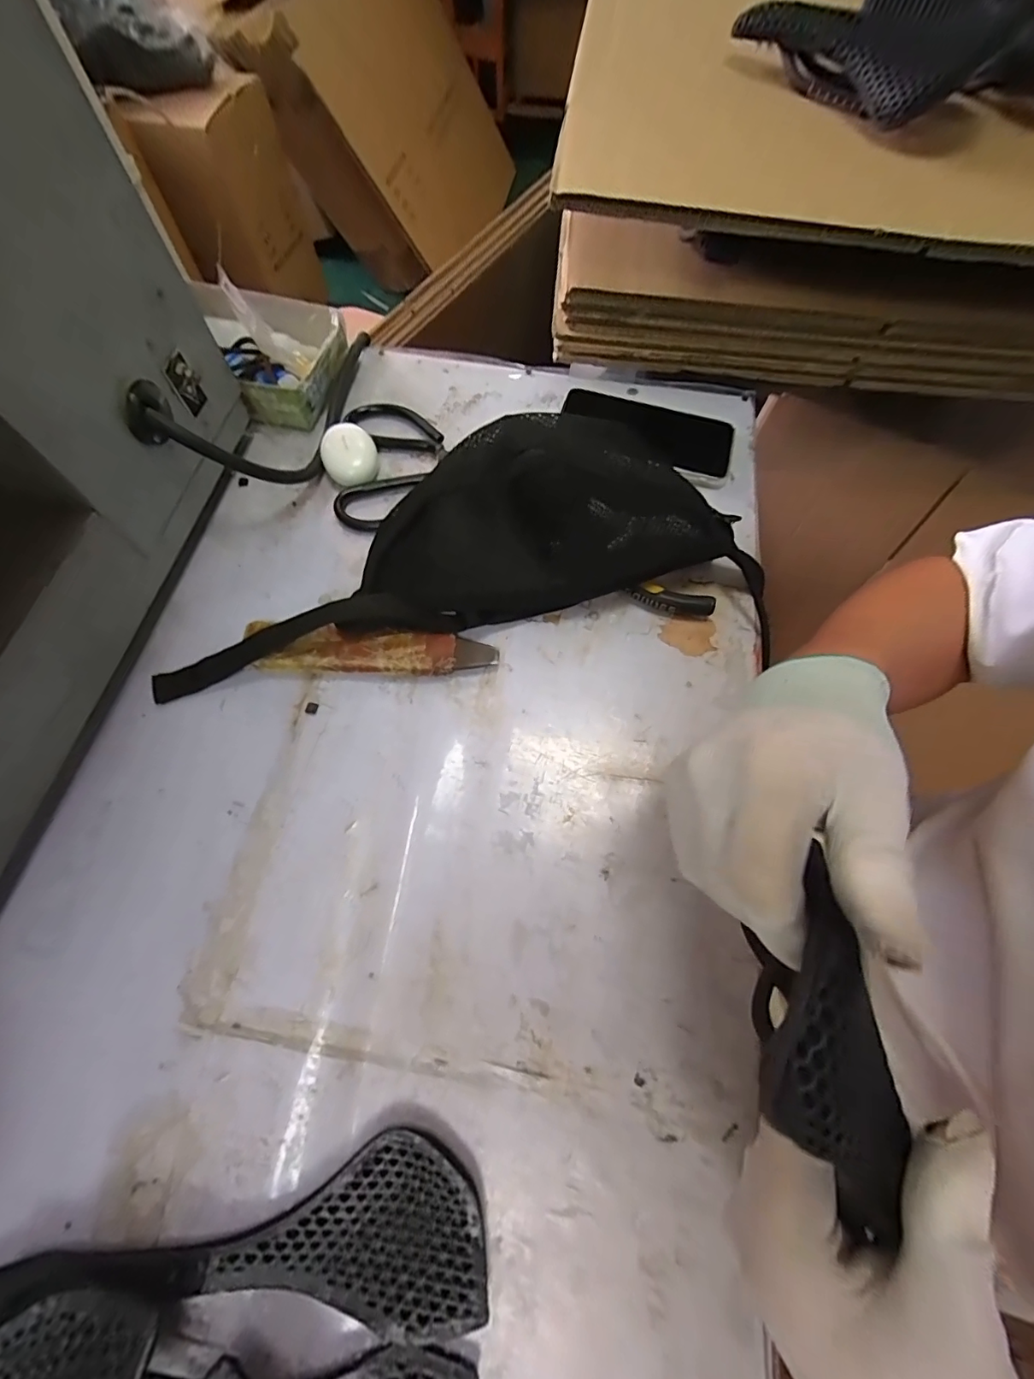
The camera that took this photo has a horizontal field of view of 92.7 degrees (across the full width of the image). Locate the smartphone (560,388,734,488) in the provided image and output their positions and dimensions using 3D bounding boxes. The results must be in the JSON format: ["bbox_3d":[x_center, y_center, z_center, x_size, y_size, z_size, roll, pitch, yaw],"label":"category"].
[{"bbox_3d":[0.119,-0.240,0.456,0.159,0.012,0.075,19,67,7],"label":"smartphone"}]

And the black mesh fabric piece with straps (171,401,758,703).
[{"bbox_3d":[-0.029,-0.111,0.366,0.438,0.090,0.169,-1,66,-2],"label":"black mesh fabric piece with straps"}]

